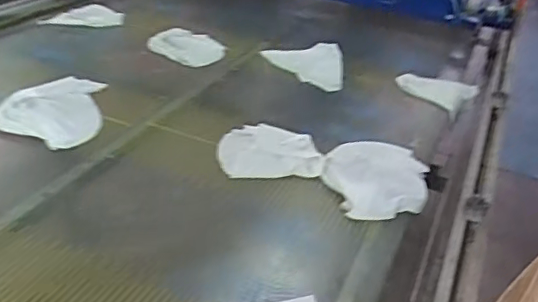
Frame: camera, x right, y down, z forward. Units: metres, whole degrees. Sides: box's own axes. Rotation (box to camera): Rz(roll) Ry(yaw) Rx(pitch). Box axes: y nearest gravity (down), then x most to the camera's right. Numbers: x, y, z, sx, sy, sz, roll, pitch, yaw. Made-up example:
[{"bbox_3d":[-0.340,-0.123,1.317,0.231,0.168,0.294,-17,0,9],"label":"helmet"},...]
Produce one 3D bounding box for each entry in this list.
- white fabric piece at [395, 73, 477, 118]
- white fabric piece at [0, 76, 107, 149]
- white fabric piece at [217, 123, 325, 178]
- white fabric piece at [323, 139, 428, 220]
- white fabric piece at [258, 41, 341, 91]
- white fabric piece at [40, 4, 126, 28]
[{"bbox_3d":[0.447,-0.166,1.488,0.178,0.028,0.177,29,39,32],"label":"white fabric piece"},{"bbox_3d":[-0.387,-0.086,1.078,0.185,0.019,0.242,16,33,15],"label":"white fabric piece"},{"bbox_3d":[-0.002,-0.004,1.052,0.183,0.012,0.160,-1,33,-11],"label":"white fabric piece"},{"bbox_3d":[0.197,0.045,1.034,0.184,0.028,0.280,14,33,11],"label":"white fabric piece"},{"bbox_3d":[0.098,-0.254,1.521,0.214,0.014,0.266,17,35,-5],"label":"white fabric piece"},{"bbox_3d":[-0.507,-0.374,1.554,0.209,0.027,0.136,4,32,-4],"label":"white fabric piece"}]

